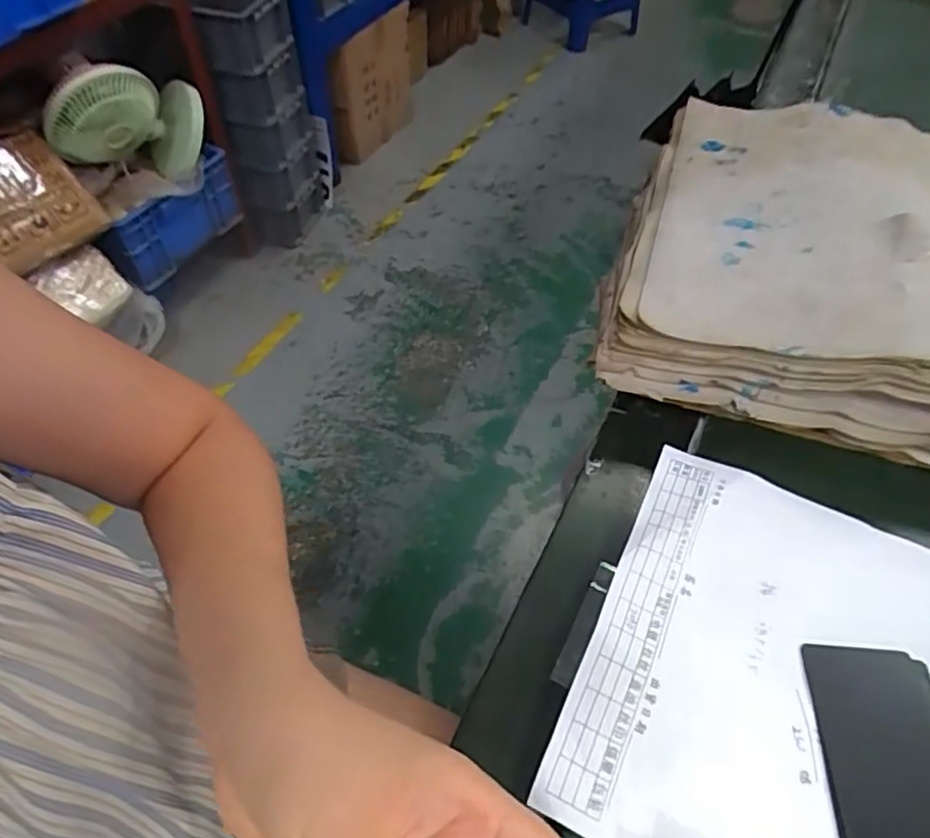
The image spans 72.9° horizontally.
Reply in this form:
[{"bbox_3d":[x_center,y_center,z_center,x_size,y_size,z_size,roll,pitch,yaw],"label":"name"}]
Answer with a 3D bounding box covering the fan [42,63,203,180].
[{"bbox_3d":[-0.639,-0.560,1.198,0.270,0.221,0.137,-34,61,-24],"label":"fan"}]

